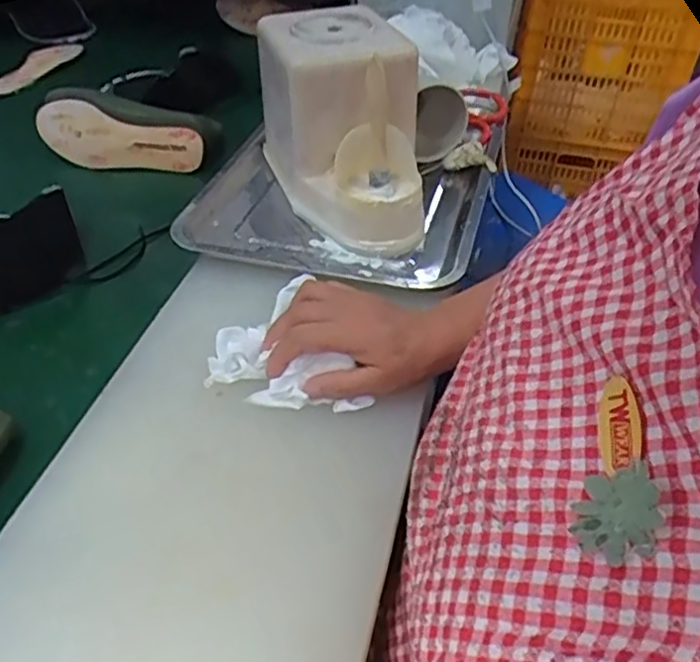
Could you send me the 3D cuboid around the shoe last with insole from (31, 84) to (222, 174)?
[{"bbox_3d":[-0.284,-0.262,0.863,0.236,0.071,0.090,6,42,6],"label":"shoe last with insole"}]

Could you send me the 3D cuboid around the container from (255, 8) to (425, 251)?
[{"bbox_3d":[-0.010,-0.205,0.657,0.150,0.155,0.217,-3,42,-5],"label":"container"}]

